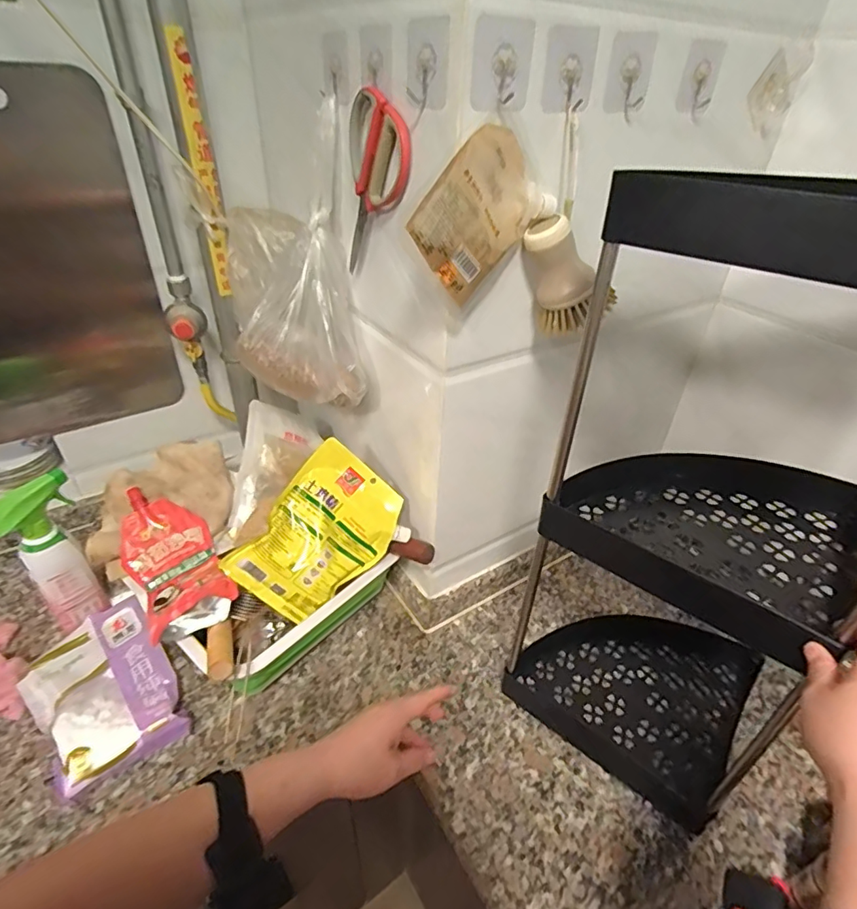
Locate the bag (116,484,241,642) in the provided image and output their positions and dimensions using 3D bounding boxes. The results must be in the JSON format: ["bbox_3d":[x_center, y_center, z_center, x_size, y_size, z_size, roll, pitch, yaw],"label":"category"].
[{"bbox_3d":[-0.313,0.128,0.630,0.097,0.072,0.185,-21,43,-29],"label":"bag"}]

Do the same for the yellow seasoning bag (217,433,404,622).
[{"bbox_3d":[-0.132,0.102,0.642,0.141,0.029,0.203,40,77,-8],"label":"yellow seasoning bag"}]

